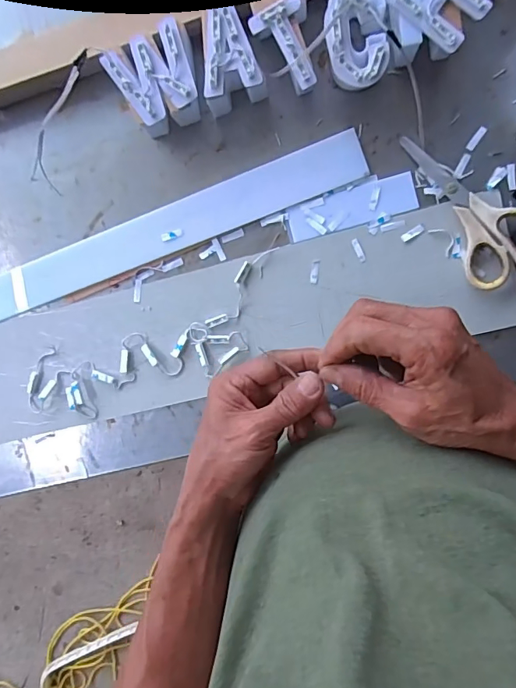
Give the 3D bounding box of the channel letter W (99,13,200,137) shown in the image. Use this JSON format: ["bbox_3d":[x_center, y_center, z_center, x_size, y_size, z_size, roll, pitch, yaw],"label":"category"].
[{"bbox_3d":[-0.097,-0.270,0.473,0.086,0.051,0.085,-27,93,9],"label":"channel letter W"}]

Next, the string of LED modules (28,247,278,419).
[{"bbox_3d":[-0.116,0.006,0.513,0.318,0.011,0.094,-23,93,8],"label":"string of LED modules"}]

